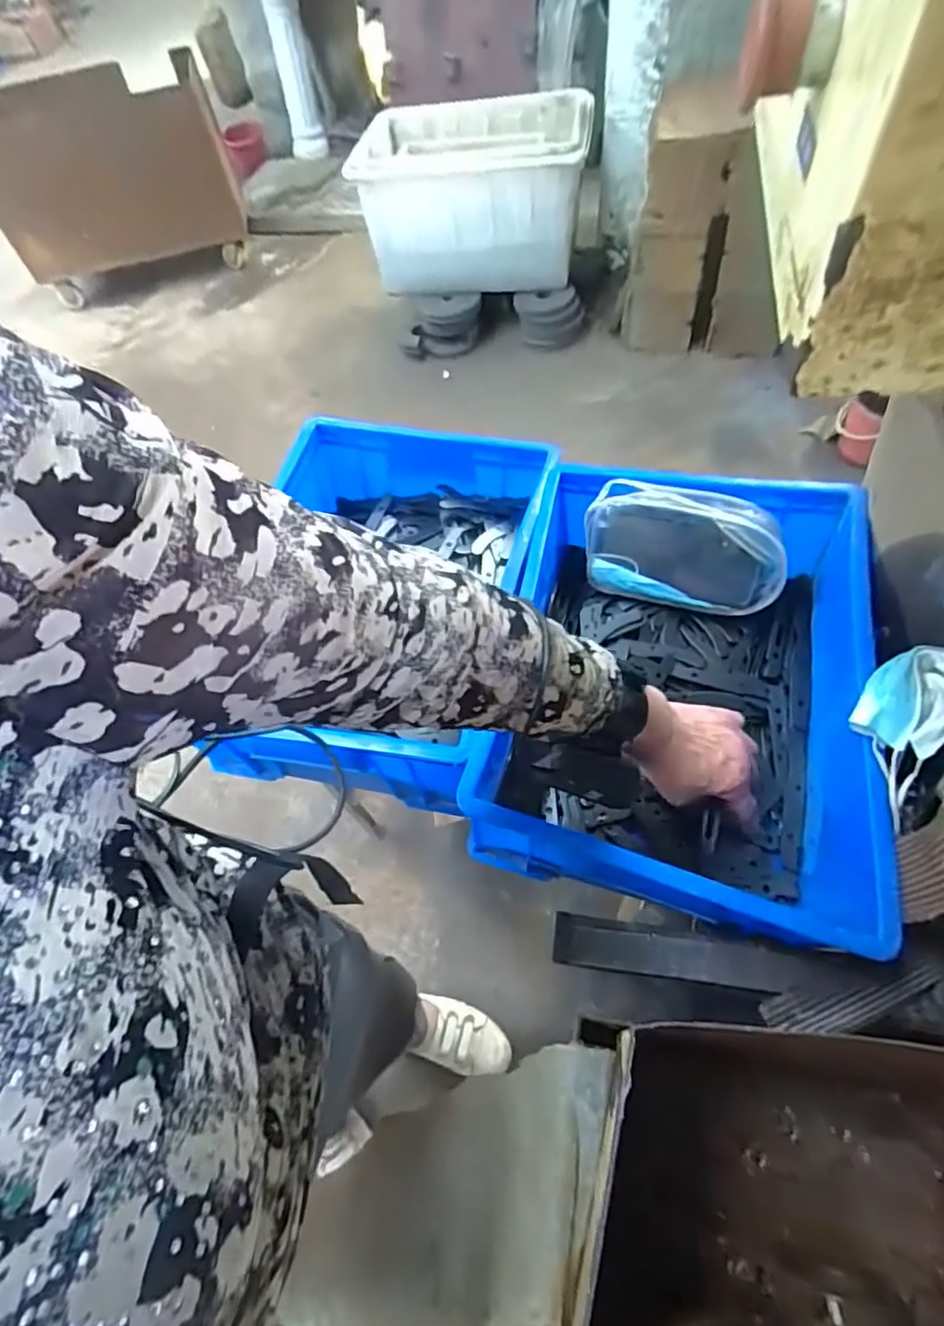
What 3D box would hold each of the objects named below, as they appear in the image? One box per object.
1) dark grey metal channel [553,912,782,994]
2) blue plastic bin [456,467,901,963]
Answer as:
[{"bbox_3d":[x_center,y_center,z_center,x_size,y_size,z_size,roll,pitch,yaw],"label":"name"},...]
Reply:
[{"bbox_3d":[0.143,0.219,0.453,0.157,0.027,0.035,6,59,8],"label":"dark grey metal channel"},{"bbox_3d":[0.190,0.011,0.562,0.322,0.132,0.426,12,60,11],"label":"blue plastic bin"}]

